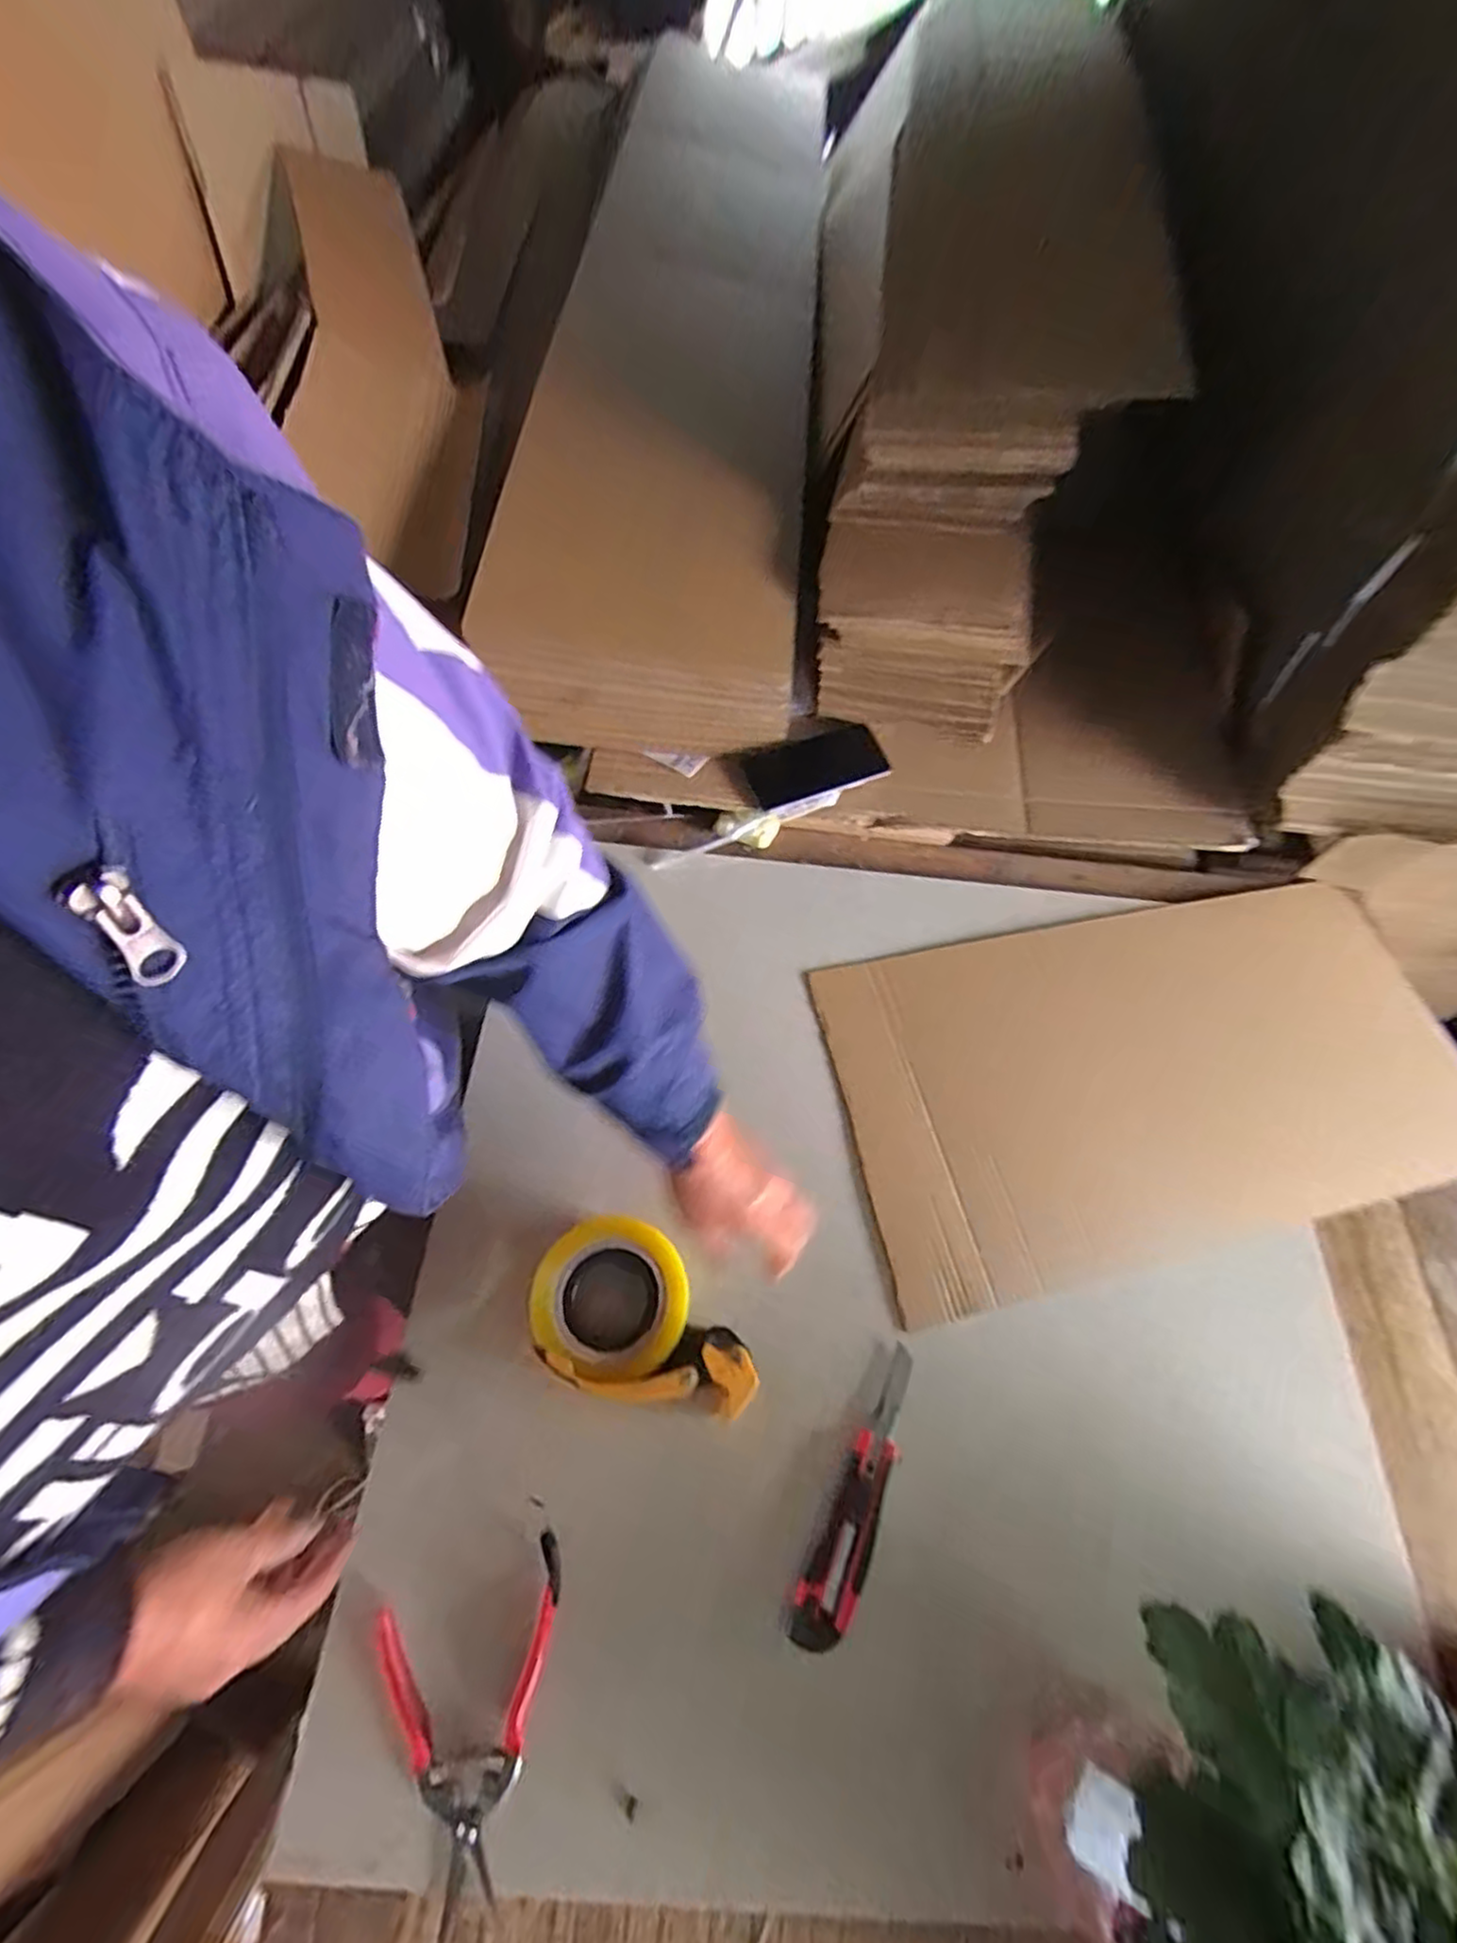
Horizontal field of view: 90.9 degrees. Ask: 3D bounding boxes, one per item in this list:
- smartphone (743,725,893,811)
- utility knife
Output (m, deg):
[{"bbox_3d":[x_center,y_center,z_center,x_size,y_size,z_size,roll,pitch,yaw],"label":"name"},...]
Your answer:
[{"bbox_3d":[0.099,-0.236,0.826,0.154,0.014,0.086,-19,64,-3],"label":"smartphone"},{"bbox_3d":[0.102,0.393,0.547,0.039,0.023,0.200,25,66,9],"label":"utility knife"}]

